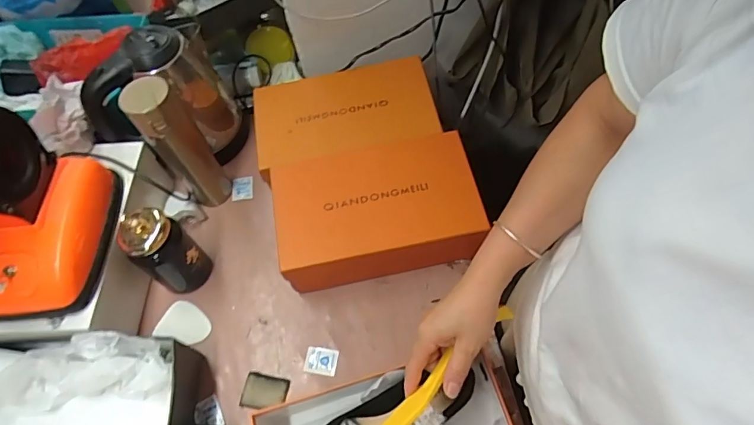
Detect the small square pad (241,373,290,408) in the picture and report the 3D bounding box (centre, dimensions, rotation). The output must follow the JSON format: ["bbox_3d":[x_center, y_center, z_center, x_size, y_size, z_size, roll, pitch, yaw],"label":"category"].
[{"bbox_3d":[-0.152,0.244,0.636,0.058,0.006,0.044,8,61,9],"label":"small square pad"}]

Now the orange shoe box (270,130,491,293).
[{"bbox_3d":[-0.003,-0.003,0.700,0.285,0.089,0.175,-11,60,-2],"label":"orange shoe box"}]

